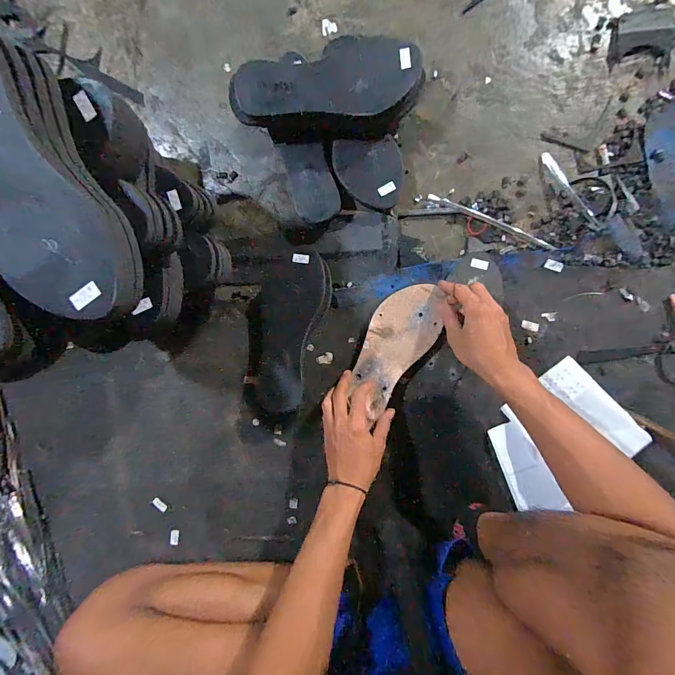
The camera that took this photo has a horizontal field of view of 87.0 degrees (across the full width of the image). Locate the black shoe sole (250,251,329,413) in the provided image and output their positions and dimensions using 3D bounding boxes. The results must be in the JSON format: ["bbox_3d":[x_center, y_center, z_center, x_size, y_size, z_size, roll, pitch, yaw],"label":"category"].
[{"bbox_3d":[-0.086,-0.011,0.558,0.110,0.020,0.253,17,96,4],"label":"black shoe sole"}]

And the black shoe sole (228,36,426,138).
[{"bbox_3d":[-0.014,-0.335,0.476,0.252,0.051,0.098,4,95,5],"label":"black shoe sole"}]

